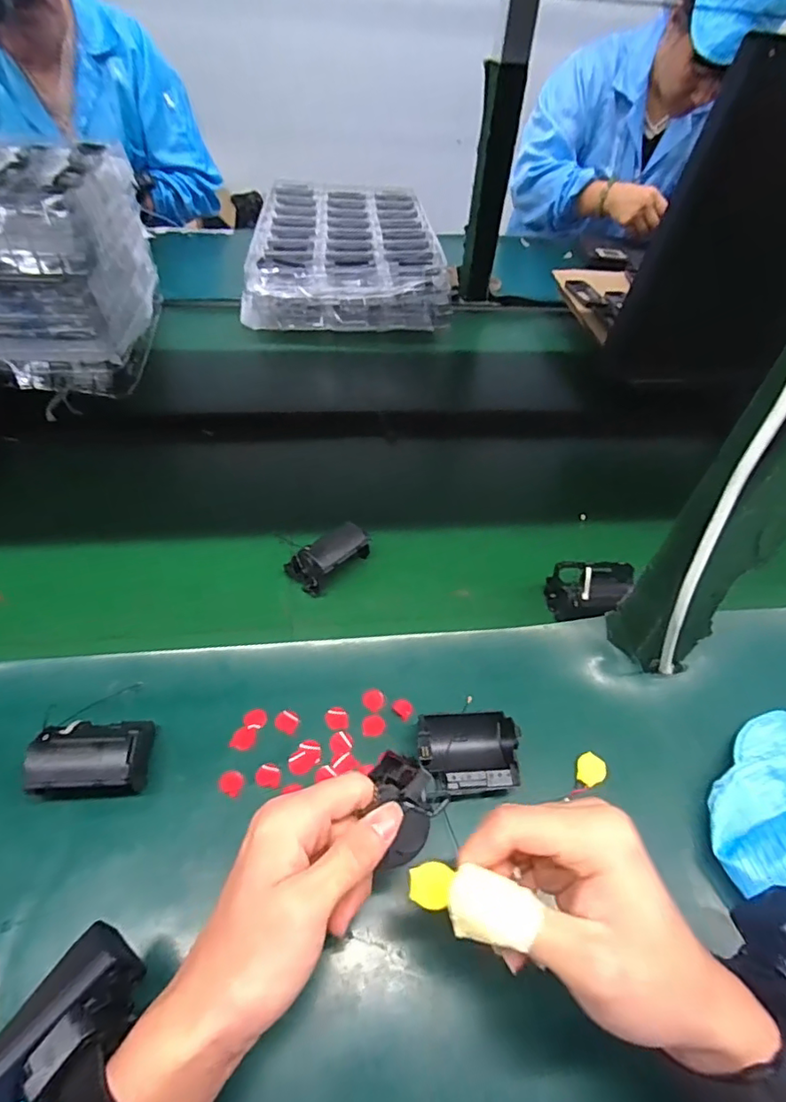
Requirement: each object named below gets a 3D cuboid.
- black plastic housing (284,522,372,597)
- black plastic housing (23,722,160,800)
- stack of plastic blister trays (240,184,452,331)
[{"bbox_3d":[-0.060,0.003,0.504,0.077,0.037,0.048,-34,60,-30],"label":"black plastic housing"},{"bbox_3d":[-0.200,0.137,0.360,0.065,0.040,0.048,0,49,-6],"label":"black plastic housing"},{"bbox_3d":[-0.092,-0.535,0.949,0.308,0.084,0.455,-2,49,-8],"label":"stack of plastic blister trays"}]

